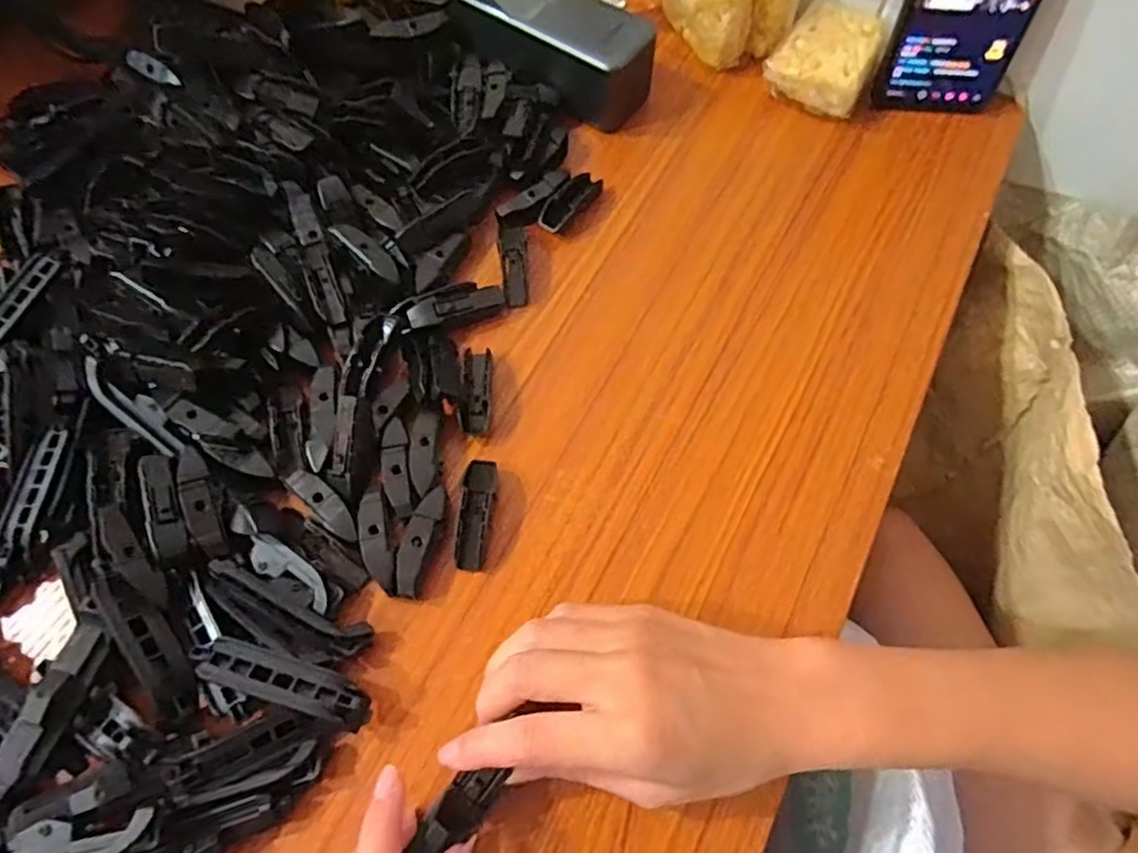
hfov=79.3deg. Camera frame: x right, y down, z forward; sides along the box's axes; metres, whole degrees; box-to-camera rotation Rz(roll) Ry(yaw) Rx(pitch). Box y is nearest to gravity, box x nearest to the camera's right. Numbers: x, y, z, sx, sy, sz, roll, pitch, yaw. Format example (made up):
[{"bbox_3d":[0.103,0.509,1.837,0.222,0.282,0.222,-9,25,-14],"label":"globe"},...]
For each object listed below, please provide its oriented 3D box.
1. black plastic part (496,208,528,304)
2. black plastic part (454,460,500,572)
[{"bbox_3d":[-0.032,-0.098,0.401,0.016,0.007,0.060,-6,64,-4],"label":"black plastic part"},{"bbox_3d":[-0.045,0.043,0.334,0.015,0.007,0.053,5,64,1],"label":"black plastic part"}]

